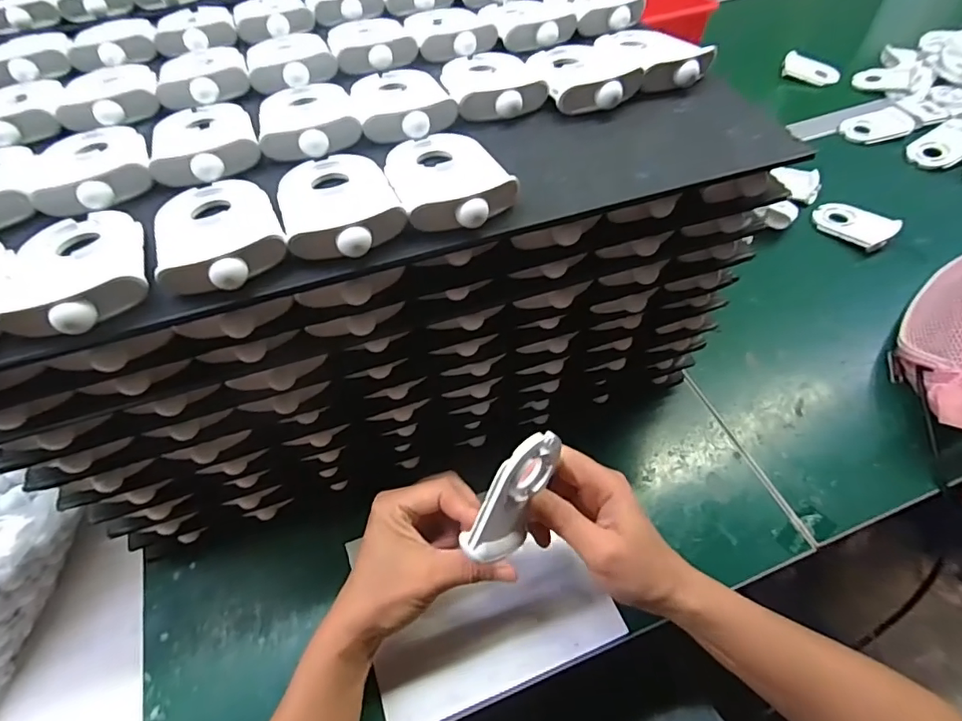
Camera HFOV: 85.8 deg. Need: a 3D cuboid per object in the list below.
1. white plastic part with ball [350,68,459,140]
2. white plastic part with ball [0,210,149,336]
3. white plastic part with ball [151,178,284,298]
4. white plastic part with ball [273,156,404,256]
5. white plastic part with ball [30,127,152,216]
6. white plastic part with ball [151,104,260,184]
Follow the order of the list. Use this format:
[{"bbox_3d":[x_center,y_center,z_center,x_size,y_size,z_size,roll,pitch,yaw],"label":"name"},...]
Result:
[{"bbox_3d":[-0.051,-0.168,0.327,0.057,0.012,0.086,-16,55,-9],"label":"white plastic part with ball"},{"bbox_3d":[-0.190,-0.047,0.242,0.057,0.014,0.084,-21,56,-13],"label":"white plastic part with ball"},{"bbox_3d":[-0.132,-0.067,0.257,0.056,0.017,0.089,-23,57,-14],"label":"white plastic part with ball"},{"bbox_3d":[-0.075,-0.085,0.267,0.058,0.013,0.090,-20,56,-12],"label":"white plastic part with ball"},{"bbox_3d":[-0.223,-0.115,0.295,0.057,0.013,0.093,-26,57,-16],"label":"white plastic part with ball"},{"bbox_3d":[-0.166,-0.135,0.307,0.057,0.013,0.088,-21,56,-13],"label":"white plastic part with ball"}]

